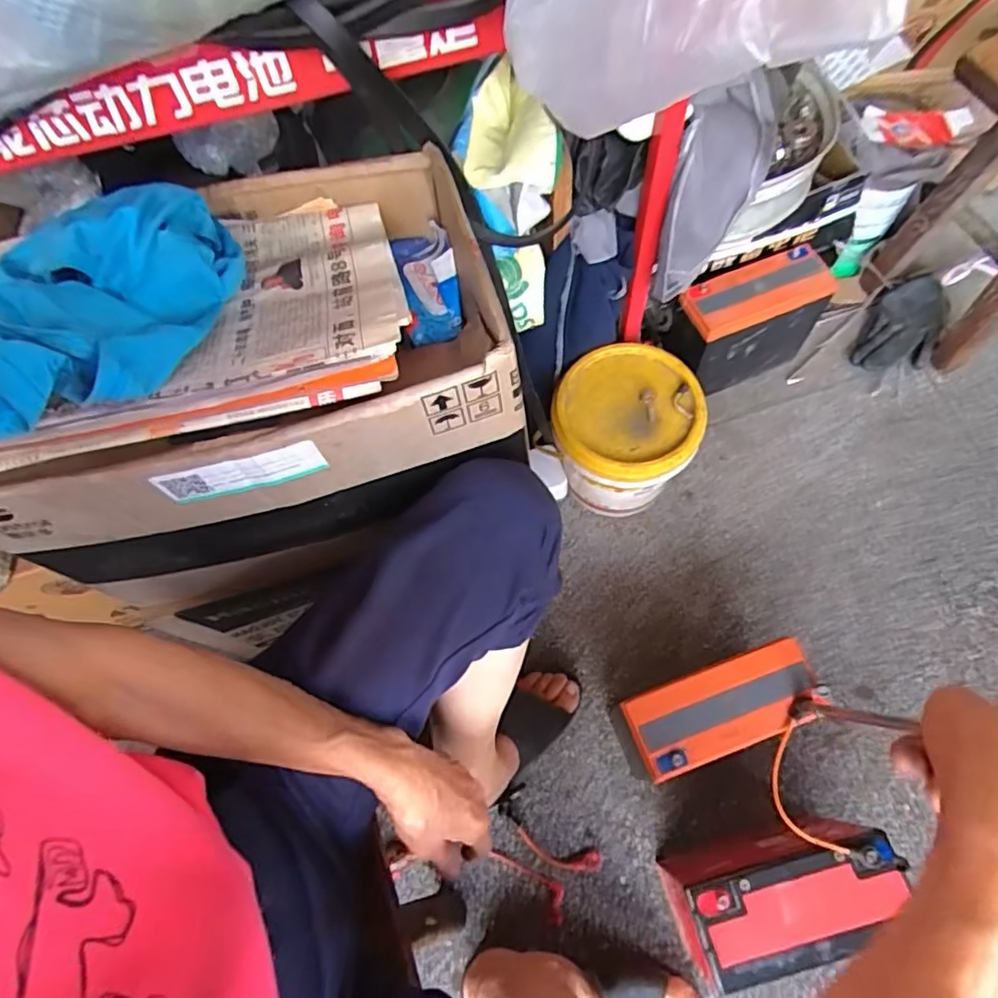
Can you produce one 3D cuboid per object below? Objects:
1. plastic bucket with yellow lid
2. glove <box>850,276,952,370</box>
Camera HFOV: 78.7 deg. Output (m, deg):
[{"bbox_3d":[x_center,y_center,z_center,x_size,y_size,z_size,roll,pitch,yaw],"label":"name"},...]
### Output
[{"bbox_3d":[0.150,-0.072,0.756,0.159,0.160,0.163,-2,66,4],"label":"plastic bucket with yellow lid"},{"bbox_3d":[0.565,-0.238,0.852,0.094,0.038,0.151,28,71,13],"label":"glove"}]

